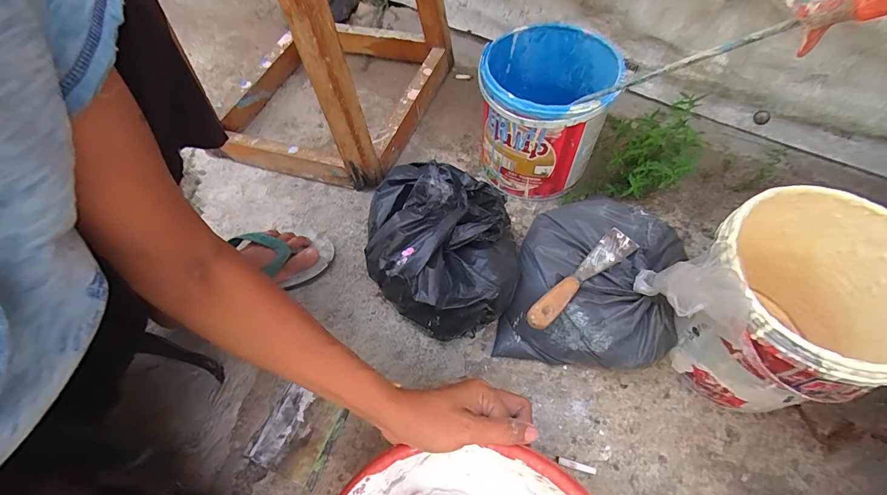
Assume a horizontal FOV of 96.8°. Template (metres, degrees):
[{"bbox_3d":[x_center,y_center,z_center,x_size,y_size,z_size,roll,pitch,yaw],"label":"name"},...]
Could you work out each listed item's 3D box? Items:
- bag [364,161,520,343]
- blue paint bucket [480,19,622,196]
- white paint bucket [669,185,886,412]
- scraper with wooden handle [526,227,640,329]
[{"bbox_3d":[-0.003,-0.001,0.517,0.191,0.136,0.217,-11,59,-2],"label":"bag"},{"bbox_3d":[0.146,-0.195,0.592,0.174,0.177,0.202,5,59,7],"label":"blue paint bucket"},{"bbox_3d":[0.334,0.074,0.413,0.199,0.198,0.171,-38,63,-17],"label":"white paint bucket"},{"bbox_3d":[0.162,0.035,0.463,0.169,0.015,0.033,-38,63,-17],"label":"scraper with wooden handle"}]

